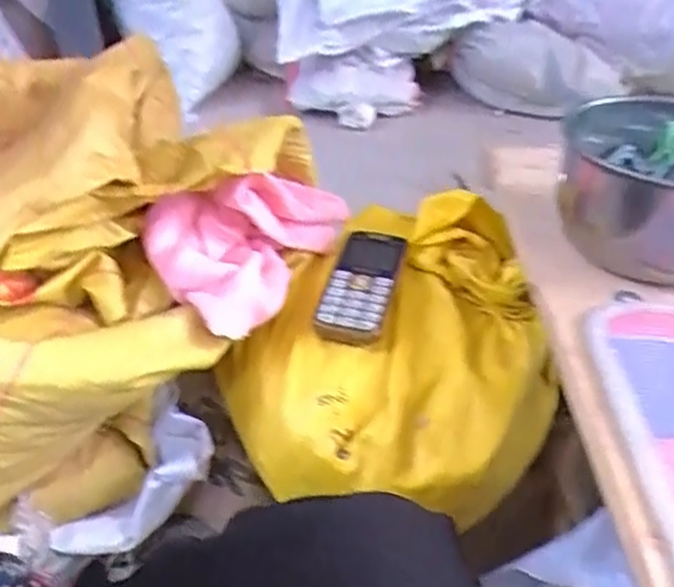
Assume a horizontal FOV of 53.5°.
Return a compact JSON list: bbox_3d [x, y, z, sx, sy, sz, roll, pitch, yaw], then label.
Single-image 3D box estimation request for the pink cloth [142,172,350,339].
[{"bbox_3d":[-0.073,-0.056,0.560,0.109,0.072,0.185,18,42,23],"label":"pink cloth"}]

